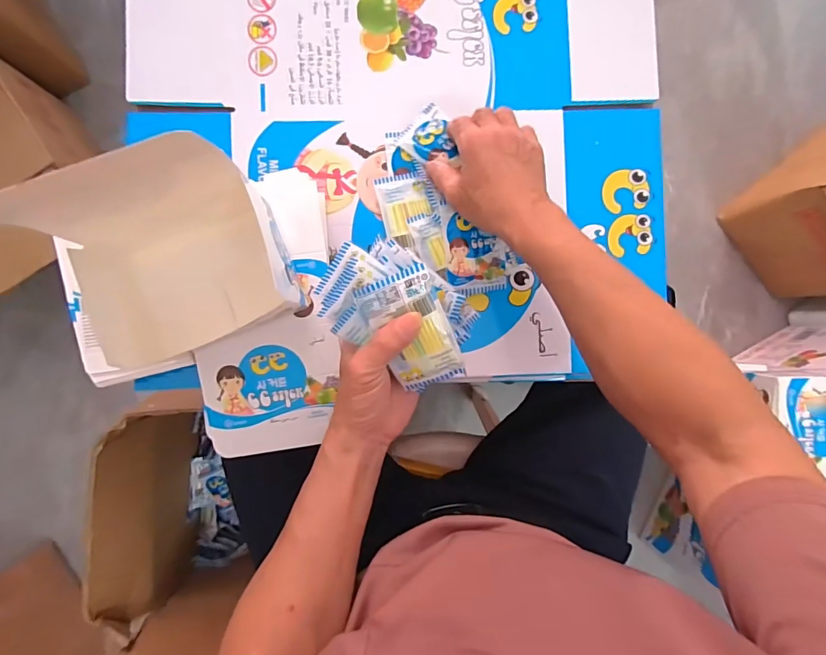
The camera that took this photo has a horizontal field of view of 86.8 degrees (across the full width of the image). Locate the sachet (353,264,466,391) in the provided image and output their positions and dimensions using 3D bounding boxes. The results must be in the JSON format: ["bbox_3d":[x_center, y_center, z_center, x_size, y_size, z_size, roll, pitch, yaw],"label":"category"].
[{"bbox_3d":[0.000,0.004,0.360,0.061,0.009,0.099,-19,110,16],"label":"sachet"}]

